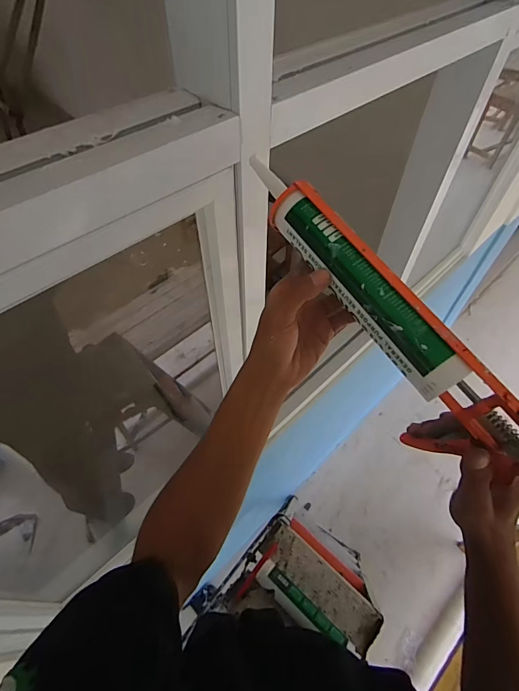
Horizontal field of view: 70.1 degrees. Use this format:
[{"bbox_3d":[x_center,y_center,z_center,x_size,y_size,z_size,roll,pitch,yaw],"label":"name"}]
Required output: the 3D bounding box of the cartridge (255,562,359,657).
[{"bbox_3d":[0.091,0.527,0.731,0.229,0.040,0.047,35,61,21],"label":"cartridge"}]

